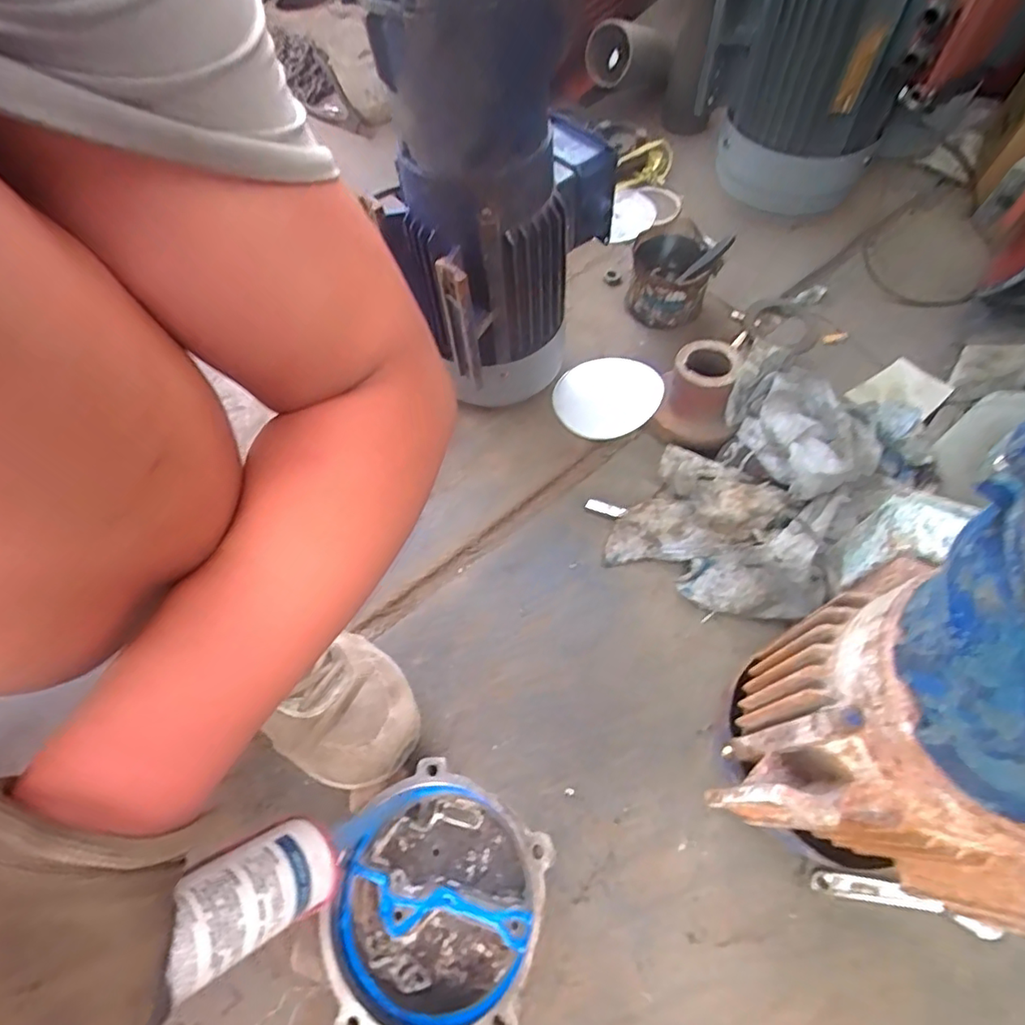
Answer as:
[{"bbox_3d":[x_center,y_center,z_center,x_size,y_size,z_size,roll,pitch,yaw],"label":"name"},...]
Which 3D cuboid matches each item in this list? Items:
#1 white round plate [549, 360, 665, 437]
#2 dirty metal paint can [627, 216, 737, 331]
[{"bbox_3d":[0.114,-0.139,0.691,0.121,0.014,0.107,-29,64,6],"label":"white round plate"},{"bbox_3d":[0.202,-0.303,0.734,0.107,0.105,0.105,-1,64,1],"label":"dirty metal paint can"}]

